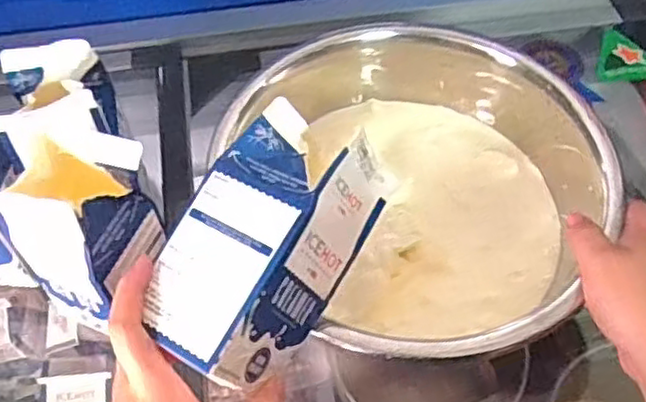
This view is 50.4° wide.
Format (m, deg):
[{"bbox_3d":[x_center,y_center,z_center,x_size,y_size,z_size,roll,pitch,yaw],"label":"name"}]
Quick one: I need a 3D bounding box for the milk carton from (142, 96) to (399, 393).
[{"bbox_3d":[-0.034,0.031,0.401,0.070,0.084,0.165,19,69,33],"label":"milk carton"}]

